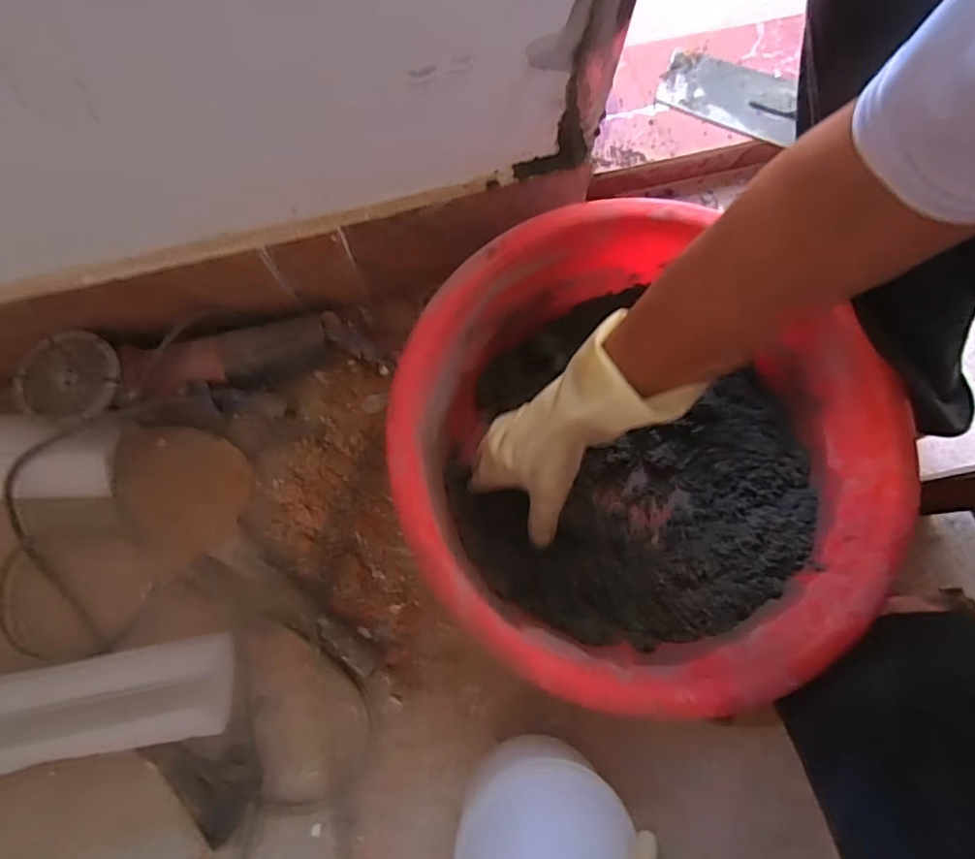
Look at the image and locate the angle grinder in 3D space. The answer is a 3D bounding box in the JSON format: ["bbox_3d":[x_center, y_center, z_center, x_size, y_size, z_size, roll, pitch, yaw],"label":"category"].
[{"bbox_3d":[-0.308,-0.071,0.589,0.305,0.083,0.089,-15,78,-5],"label":"angle grinder"}]

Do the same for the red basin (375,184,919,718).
[{"bbox_3d":[0.131,0.024,0.540,0.418,0.161,0.382,0,74,-1],"label":"red basin"}]

